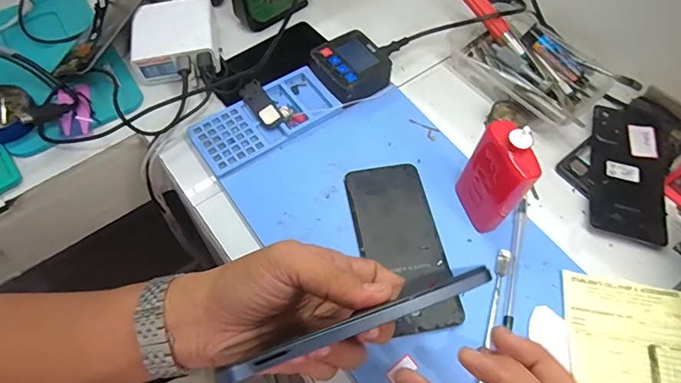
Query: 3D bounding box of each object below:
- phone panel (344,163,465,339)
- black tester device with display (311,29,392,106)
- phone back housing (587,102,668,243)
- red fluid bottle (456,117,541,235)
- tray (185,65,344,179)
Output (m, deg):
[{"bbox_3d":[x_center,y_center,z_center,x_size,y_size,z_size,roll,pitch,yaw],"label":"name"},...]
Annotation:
[{"bbox_3d":[0.053,0.045,0.397,0.073,0.009,0.159,-8,59,-7],"label":"phone panel"},{"bbox_3d":[0.012,-0.137,0.480,0.075,0.029,0.071,-29,65,-17],"label":"black tester device with display"},{"bbox_3d":[0.296,-0.023,0.446,0.076,0.006,0.151,15,61,6],"label":"phone back housing"},{"bbox_3d":[0.129,-0.011,0.375,0.024,0.112,0.059,-21,63,-13],"label":"red fluid bottle"},{"bbox_3d":[-0.077,-0.077,0.456,0.150,0.007,0.070,-32,66,-18],"label":"tray"}]

